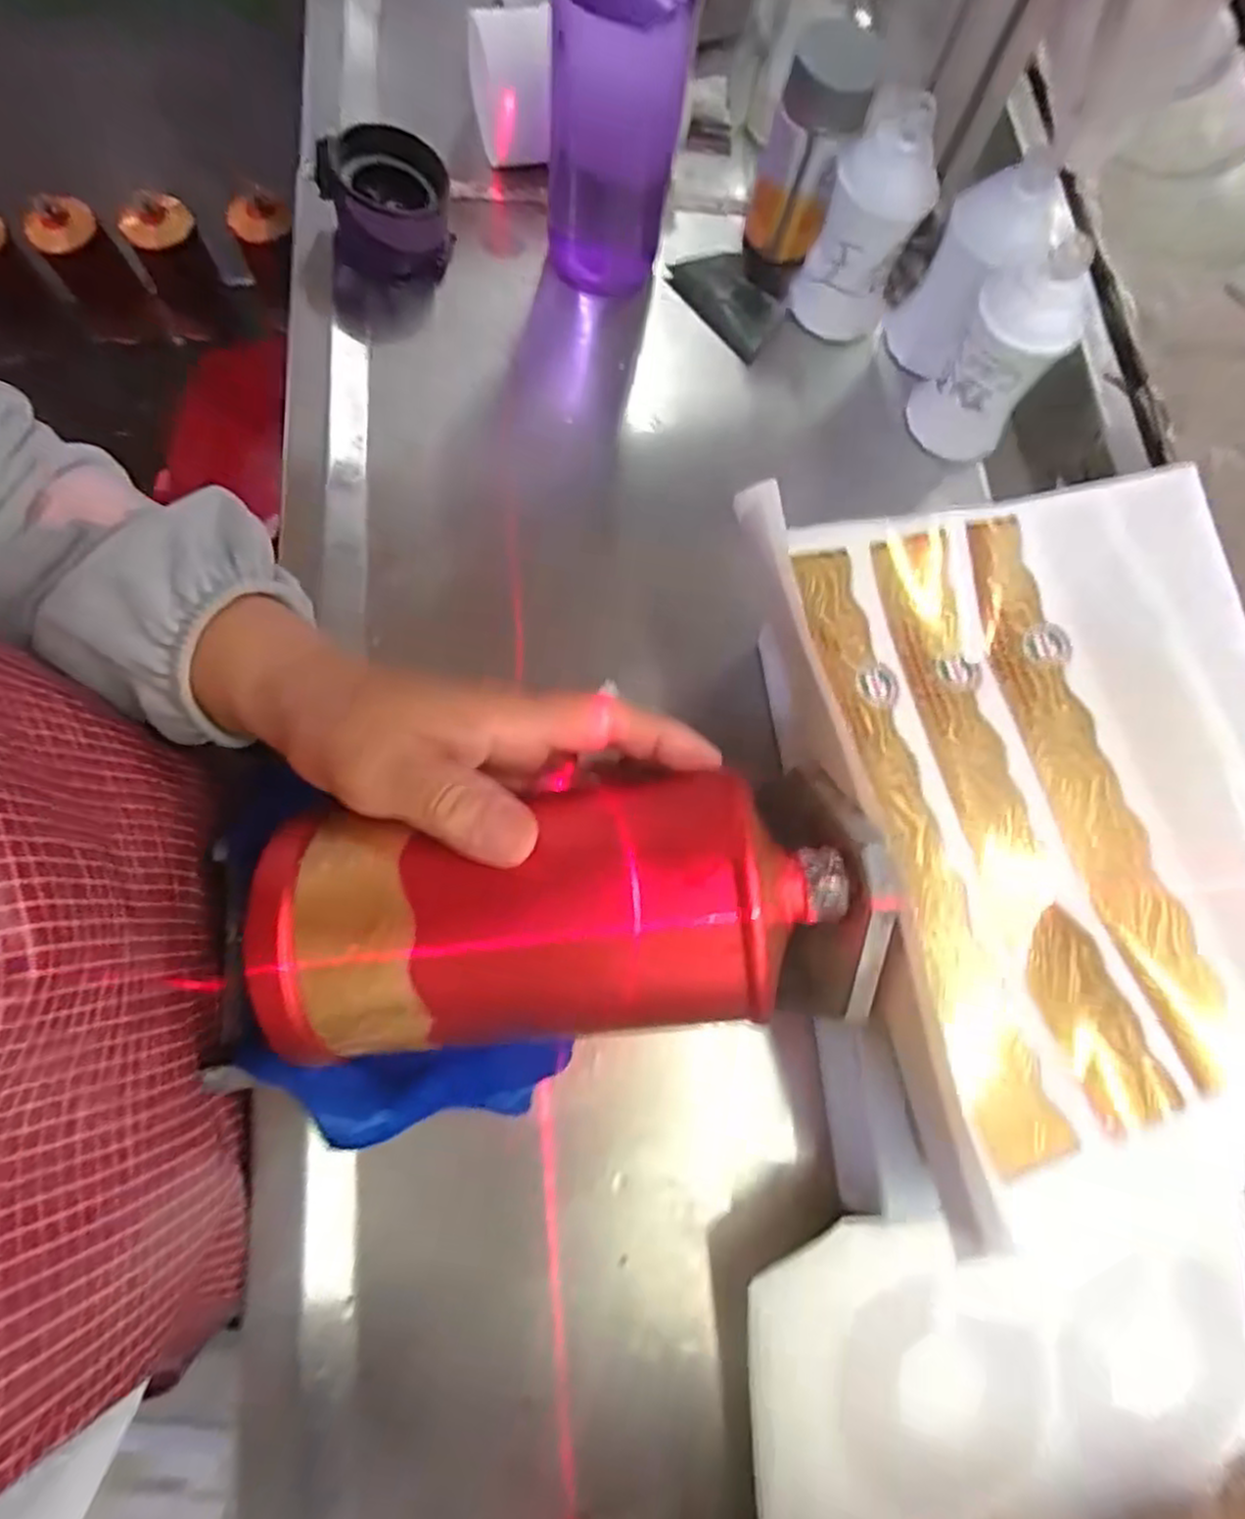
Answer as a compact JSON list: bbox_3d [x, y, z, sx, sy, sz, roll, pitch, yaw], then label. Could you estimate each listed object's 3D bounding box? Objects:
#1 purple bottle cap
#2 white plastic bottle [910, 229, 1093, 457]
[{"bbox_3d":[-0.140,-0.327,0.438,0.073,0.053,0.063,-5,75,-4],"label":"purple bottle cap"},{"bbox_3d":[0.213,-0.233,0.419,0.053,0.112,0.055,11,74,1],"label":"white plastic bottle"}]

